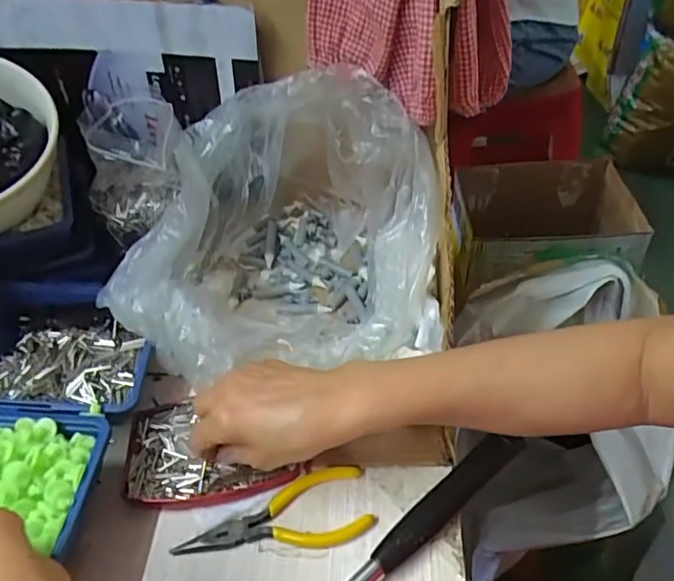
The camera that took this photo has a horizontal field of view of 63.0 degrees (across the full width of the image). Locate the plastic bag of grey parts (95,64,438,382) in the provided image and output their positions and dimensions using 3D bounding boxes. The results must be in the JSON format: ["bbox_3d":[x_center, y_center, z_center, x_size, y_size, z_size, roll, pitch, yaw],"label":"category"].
[{"bbox_3d":[-0.050,-0.052,0.456,0.247,0.170,0.253,-7,44,-1],"label":"plastic bag of grey parts"}]

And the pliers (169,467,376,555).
[{"bbox_3d":[-0.041,0.152,0.359,0.124,0.017,0.048,-14,45,-7],"label":"pliers"}]

